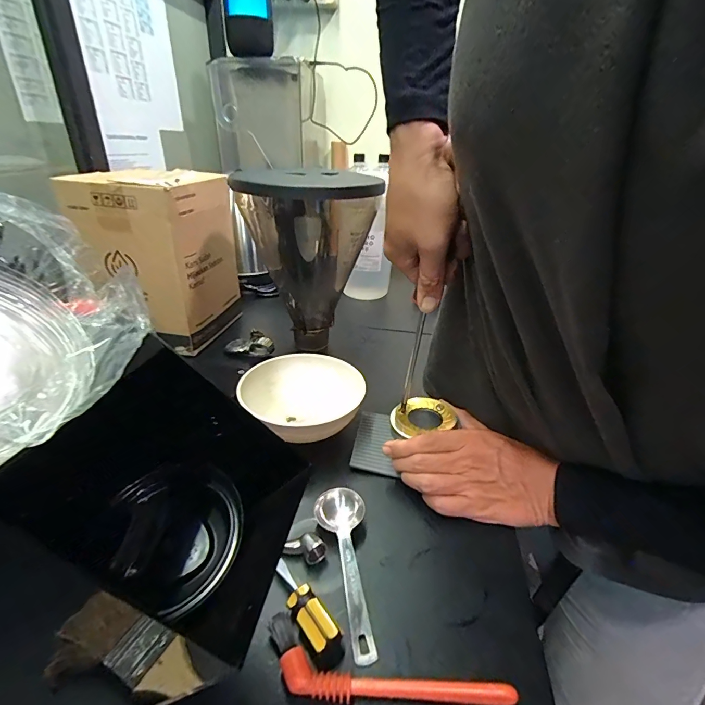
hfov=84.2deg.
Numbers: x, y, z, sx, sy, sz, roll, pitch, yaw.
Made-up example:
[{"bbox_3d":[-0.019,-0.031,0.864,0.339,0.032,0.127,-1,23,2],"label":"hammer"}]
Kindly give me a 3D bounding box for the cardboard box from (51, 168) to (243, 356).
[{"bbox_3d":[-0.294,-0.150,0.618,0.158,0.235,0.176,8,29,12],"label":"cardboard box"}]

